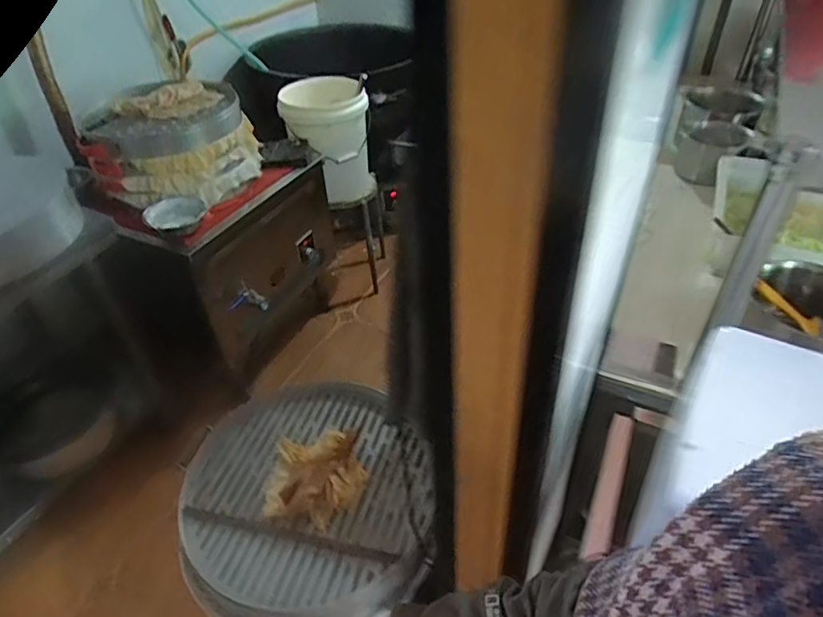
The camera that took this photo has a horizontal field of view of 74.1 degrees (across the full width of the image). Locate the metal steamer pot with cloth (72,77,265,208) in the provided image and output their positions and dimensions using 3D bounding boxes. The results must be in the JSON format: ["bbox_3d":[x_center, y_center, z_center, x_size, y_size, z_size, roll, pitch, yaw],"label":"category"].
[{"bbox_3d":[-0.681,-0.492,1.599,0.433,0.235,0.340,-20,44,-22],"label":"metal steamer pot with cloth"}]

